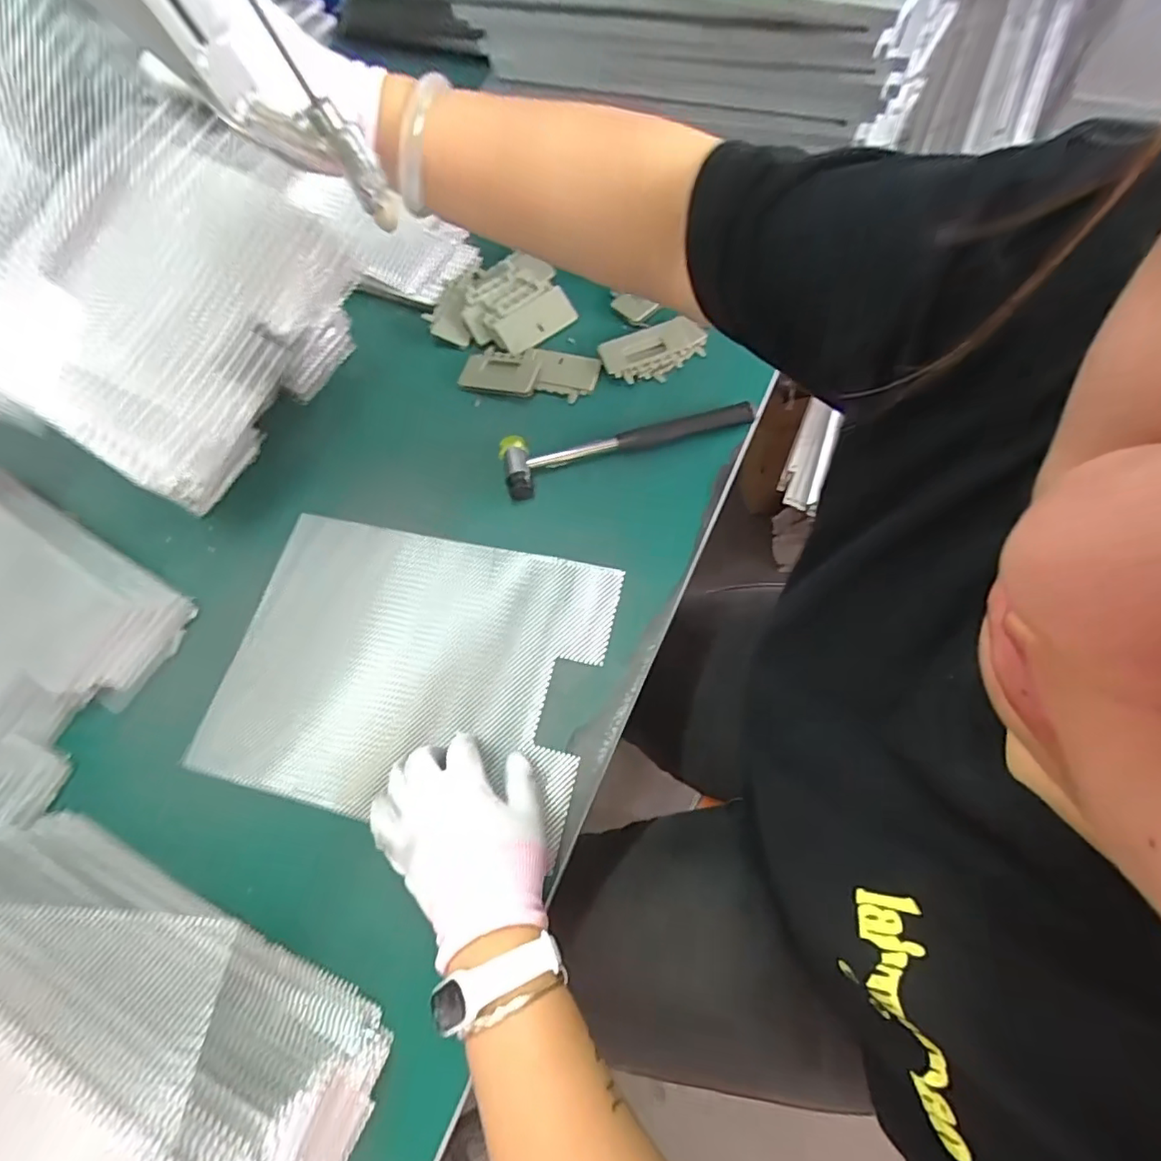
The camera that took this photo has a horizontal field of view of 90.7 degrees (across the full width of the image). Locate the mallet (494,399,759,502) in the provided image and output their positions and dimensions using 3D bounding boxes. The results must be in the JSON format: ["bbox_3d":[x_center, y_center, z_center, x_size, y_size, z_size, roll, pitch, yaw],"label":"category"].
[{"bbox_3d":[0.045,-0.126,0.556,0.241,0.030,0.062,-8,67,4],"label":"mallet"}]

